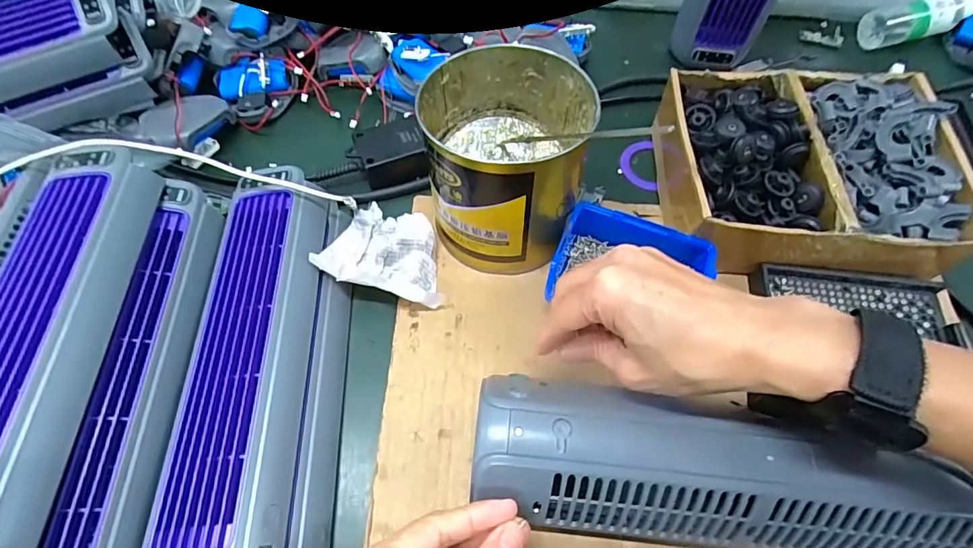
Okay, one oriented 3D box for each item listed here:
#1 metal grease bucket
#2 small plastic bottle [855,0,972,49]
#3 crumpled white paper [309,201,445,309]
[{"bbox_3d":[0.016,-0.083,0.373,0.118,0.118,0.125,0,61,0],"label":"metal grease bucket"},{"bbox_3d":[0.486,-0.285,0.524,0.129,0.035,0.037,-10,61,11],"label":"small plastic bottle"},{"bbox_3d":[-0.075,-0.021,0.386,0.094,0.037,0.086,13,62,7],"label":"crumpled white paper"}]

